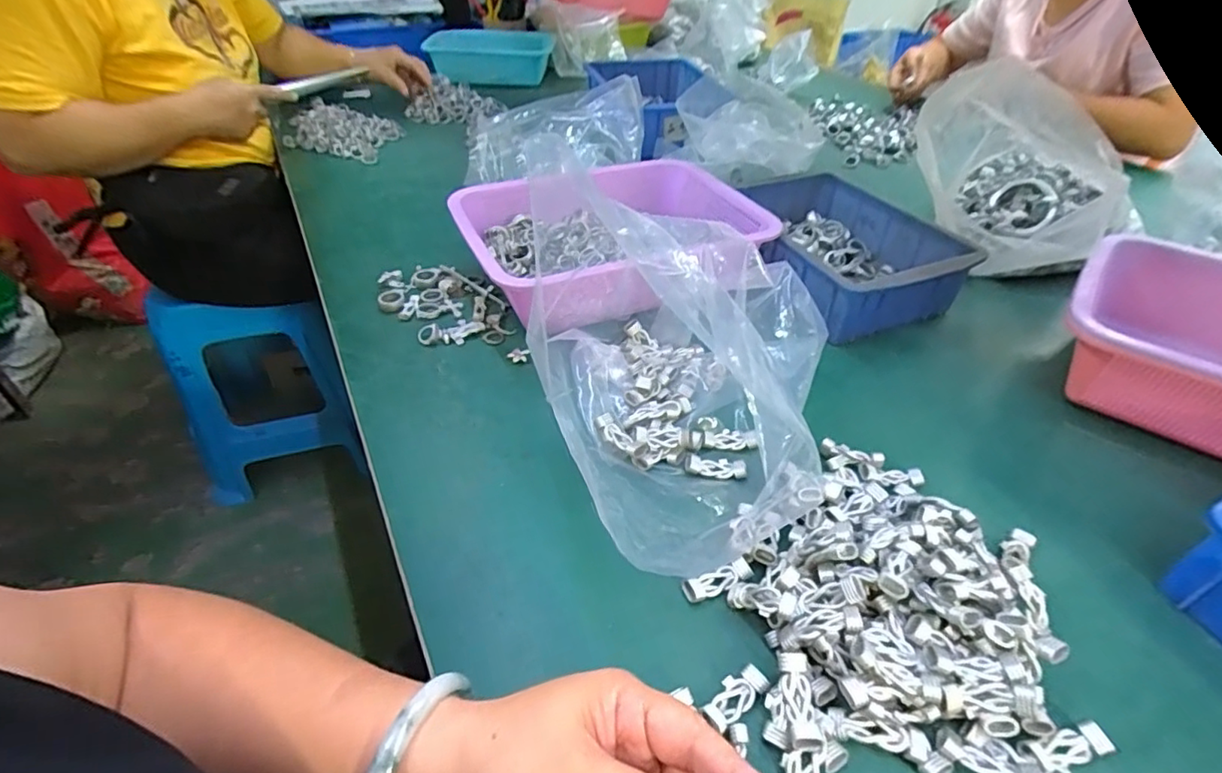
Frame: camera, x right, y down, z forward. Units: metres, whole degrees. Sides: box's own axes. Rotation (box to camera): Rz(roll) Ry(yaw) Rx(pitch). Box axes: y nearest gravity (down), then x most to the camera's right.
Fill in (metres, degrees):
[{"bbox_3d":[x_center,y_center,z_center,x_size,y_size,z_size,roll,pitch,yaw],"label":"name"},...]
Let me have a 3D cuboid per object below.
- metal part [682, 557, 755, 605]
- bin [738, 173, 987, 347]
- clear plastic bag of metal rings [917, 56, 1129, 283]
[{"bbox_3d":[0.067,0.121,0.358,0.045,0.010,0.013,-15,44,-16],"label":"metal part"},{"bbox_3d":[0.251,-0.158,0.643,0.189,0.067,0.251,-10,43,-13],"label":"bin"},{"bbox_3d":[0.432,-0.237,0.627,0.183,0.175,0.282,24,47,23],"label":"clear plastic bag of metal rings"}]

